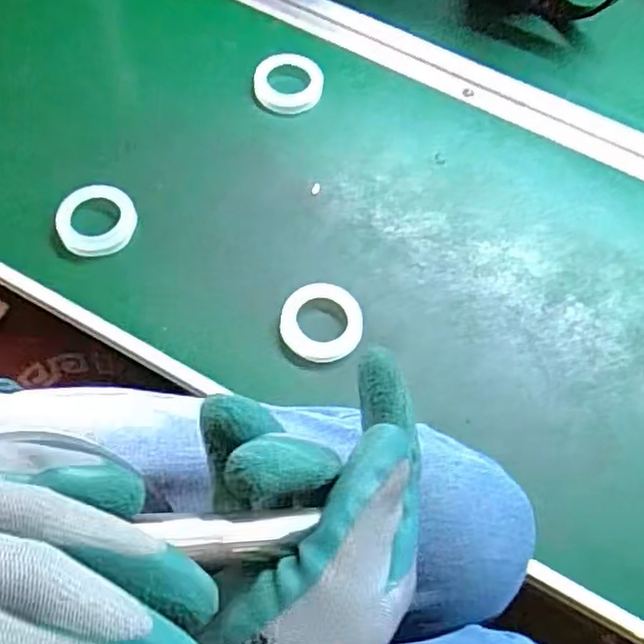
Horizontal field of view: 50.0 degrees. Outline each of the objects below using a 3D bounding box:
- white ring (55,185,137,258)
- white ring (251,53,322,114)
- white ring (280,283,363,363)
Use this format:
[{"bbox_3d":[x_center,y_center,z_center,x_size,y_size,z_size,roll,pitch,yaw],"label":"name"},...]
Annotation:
[{"bbox_3d":[-0.167,-0.076,0.513,0.055,0.015,0.051,1,64,-2],"label":"white ring"},{"bbox_3d":[-0.029,-0.203,0.588,0.057,0.013,0.052,7,64,0],"label":"white ring"},{"bbox_3d":[-0.001,0.000,0.498,0.058,0.015,0.058,1,64,-2],"label":"white ring"}]

